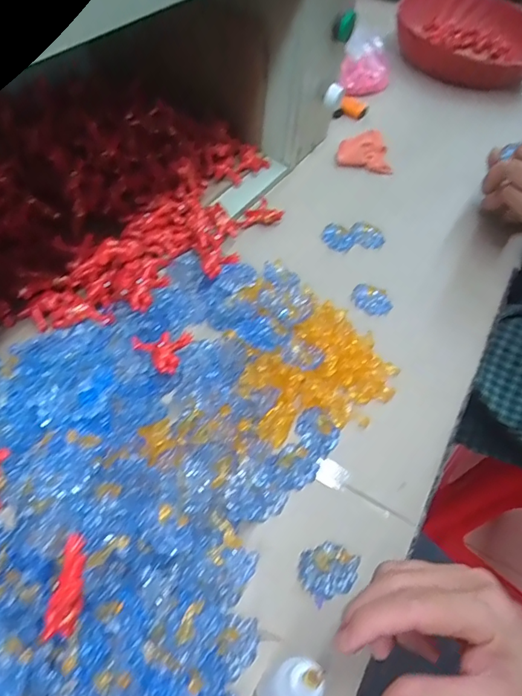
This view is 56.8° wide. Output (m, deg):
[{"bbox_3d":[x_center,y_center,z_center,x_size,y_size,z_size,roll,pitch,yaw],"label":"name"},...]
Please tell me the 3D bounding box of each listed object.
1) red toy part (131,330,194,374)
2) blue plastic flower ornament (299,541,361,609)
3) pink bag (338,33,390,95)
[{"bbox_3d":[-0.077,-0.003,0.389,0.037,0.014,0.048,-34,64,-27],"label":"red toy part"},{"bbox_3d":[0.044,0.143,0.313,0.038,0.010,0.031,-24,60,-22],"label":"blue plastic flower ornament"},{"bbox_3d":[0.152,-0.415,0.710,0.069,0.057,0.088,10,53,1],"label":"pink bag"}]

